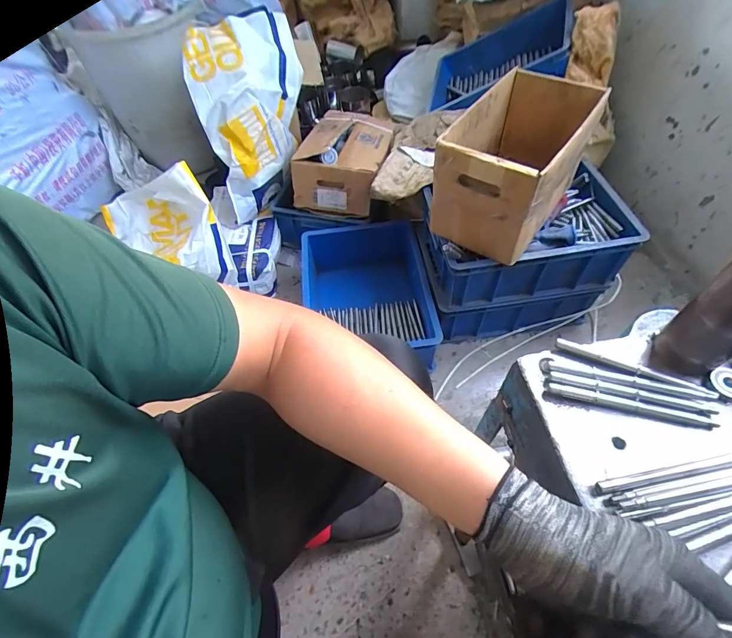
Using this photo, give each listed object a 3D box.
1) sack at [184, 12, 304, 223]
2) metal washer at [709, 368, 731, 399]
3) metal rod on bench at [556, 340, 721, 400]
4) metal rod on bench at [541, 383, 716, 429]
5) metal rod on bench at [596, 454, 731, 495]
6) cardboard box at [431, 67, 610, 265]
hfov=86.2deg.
[{"bbox_3d":[-0.297,-0.555,1.066,0.275,0.355,0.363,-13,56,-5],"label":"sack"},{"bbox_3d":[0.391,0.069,0.420,0.030,0.005,0.034,-11,58,18],"label":"metal washer"},{"bbox_3d":[0.293,0.056,0.432,0.157,0.010,0.015,21,60,17],"label":"metal rod on bench"},{"bbox_3d":[0.280,0.093,0.417,0.164,0.010,0.012,13,57,12],"label":"metal rod on bench"},{"bbox_3d":[0.302,0.146,0.377,0.166,0.008,0.011,-11,55,-3],"label":"metal rod on bench"},{"bbox_3d":[0.295,-0.304,0.765,0.195,0.195,0.314,32,63,23],"label":"cardboard box"}]

